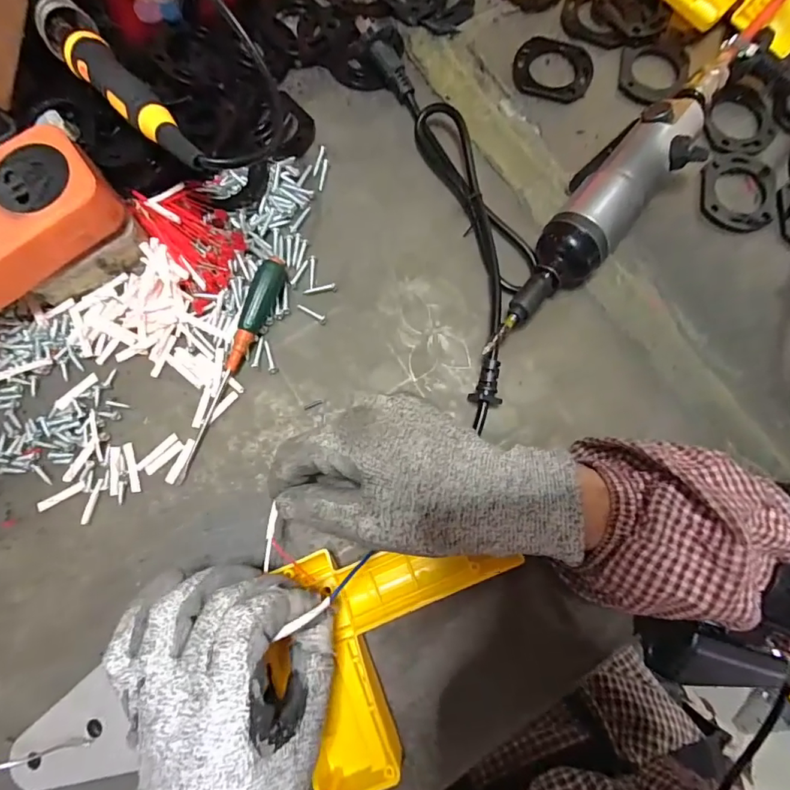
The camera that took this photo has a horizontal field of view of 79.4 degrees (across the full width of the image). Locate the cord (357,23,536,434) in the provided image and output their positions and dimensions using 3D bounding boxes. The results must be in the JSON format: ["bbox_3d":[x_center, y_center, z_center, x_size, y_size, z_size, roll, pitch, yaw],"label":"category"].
[{"bbox_3d":[0.045,-0.123,0.314,0.065,0.029,0.279,-14,79,-4],"label":"cord"}]

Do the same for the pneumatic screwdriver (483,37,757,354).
[{"bbox_3d":[0.151,-0.140,0.314,0.050,0.039,0.278,44,81,8],"label":"pneumatic screwdriver"}]

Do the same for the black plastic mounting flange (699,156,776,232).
[{"bbox_3d":[0.241,-0.144,0.334,0.053,0.005,0.061,14,78,2],"label":"black plastic mounting flange"}]

